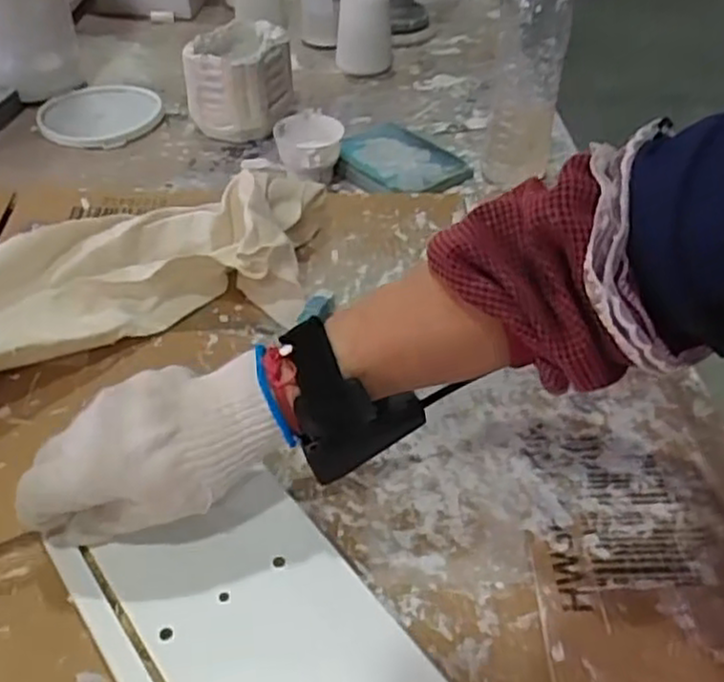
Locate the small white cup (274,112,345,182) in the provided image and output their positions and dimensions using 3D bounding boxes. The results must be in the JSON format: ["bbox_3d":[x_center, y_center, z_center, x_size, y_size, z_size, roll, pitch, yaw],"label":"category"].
[{"bbox_3d":[-0.050,-0.177,0.699,0.062,0.047,0.069,4,42,2],"label":"small white cup"}]

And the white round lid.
[{"bbox_3d":[-0.274,-0.240,0.789,0.113,0.014,0.135,16,44,15],"label":"white round lid"}]

